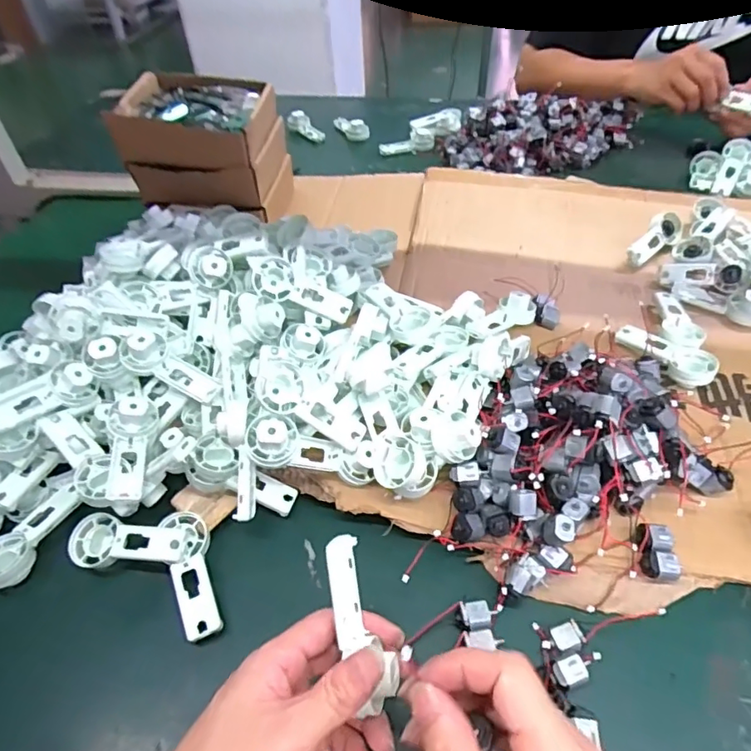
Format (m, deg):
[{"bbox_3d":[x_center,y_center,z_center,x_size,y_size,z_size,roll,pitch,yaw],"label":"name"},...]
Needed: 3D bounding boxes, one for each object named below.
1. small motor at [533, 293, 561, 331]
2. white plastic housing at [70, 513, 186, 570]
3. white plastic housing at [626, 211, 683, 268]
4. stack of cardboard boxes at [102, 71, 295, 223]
[{"bbox_3d":[0.179,-0.066,0.559,0.029,0.020,0.033,12,49,14],"label":"small motor"},{"bbox_3d":[-0.188,0.133,0.411,0.090,0.024,0.036,6,47,9],"label":"white plastic housing"},{"bbox_3d":[0.335,-0.162,0.639,0.034,0.029,0.091,32,56,28],"label":"white plastic housing"},{"bbox_3d":[-0.220,-0.302,0.709,0.180,0.131,0.156,6,51,9],"label":"stack of cardboard boxes"}]

